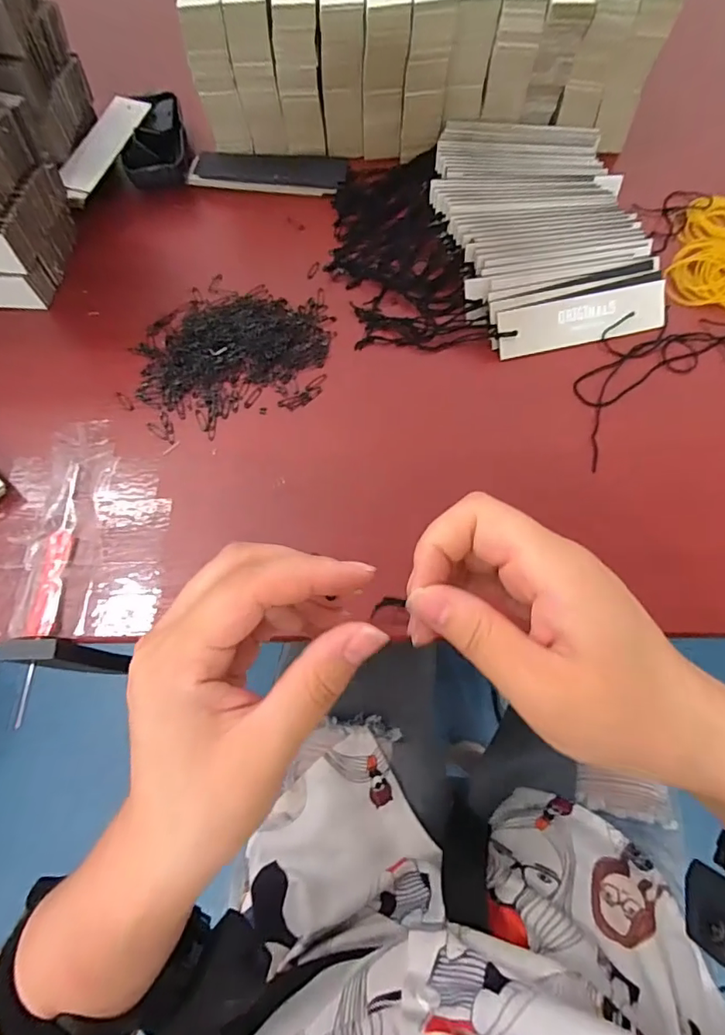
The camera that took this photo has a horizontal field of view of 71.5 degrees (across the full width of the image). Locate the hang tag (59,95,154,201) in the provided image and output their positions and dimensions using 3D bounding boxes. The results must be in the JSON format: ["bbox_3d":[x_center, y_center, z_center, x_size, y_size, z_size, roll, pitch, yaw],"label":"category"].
[{"bbox_3d":[-0.216,-0.310,0.418,0.029,0.011,0.135,13,68,6],"label":"hang tag"}]

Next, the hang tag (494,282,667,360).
[{"bbox_3d":[0.158,-0.141,0.359,0.124,0.005,0.032,-13,103,-4],"label":"hang tag"}]

